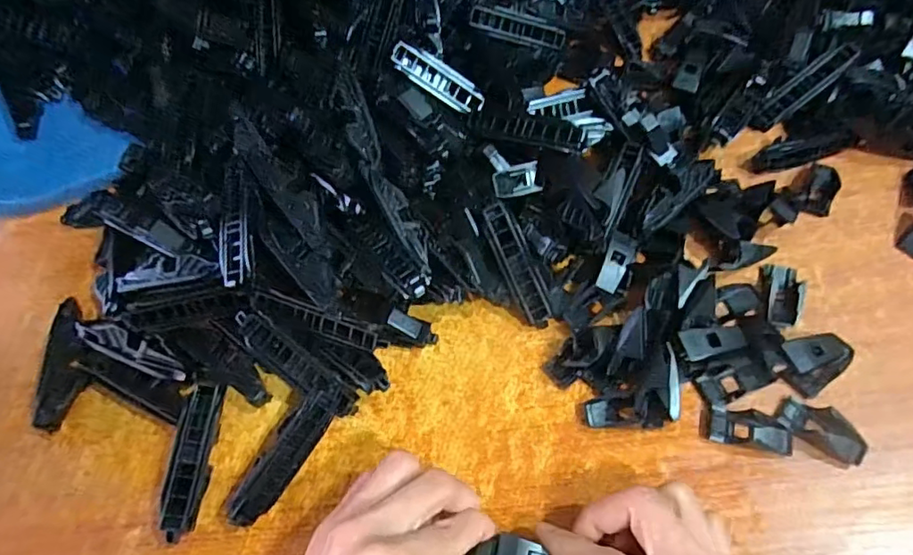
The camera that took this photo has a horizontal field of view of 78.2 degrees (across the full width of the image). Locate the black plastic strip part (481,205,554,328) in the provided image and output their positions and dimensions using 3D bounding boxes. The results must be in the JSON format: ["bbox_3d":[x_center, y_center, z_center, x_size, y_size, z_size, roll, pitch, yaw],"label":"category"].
[{"bbox_3d":[0.036,-0.007,0.334,0.017,0.010,0.076,-23,87,-10],"label":"black plastic strip part"}]

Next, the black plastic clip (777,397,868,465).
[{"bbox_3d":[0.193,0.080,0.295,0.042,0.011,0.020,31,66,20],"label":"black plastic clip"}]

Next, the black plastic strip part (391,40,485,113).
[{"bbox_3d":[-0.012,-0.132,0.375,0.066,0.007,0.024,27,60,-18],"label":"black plastic strip part"}]

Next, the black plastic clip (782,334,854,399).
[{"bbox_3d":[0.202,0.044,0.309,0.045,0.021,0.028,-27,62,-12],"label":"black plastic clip"}]

